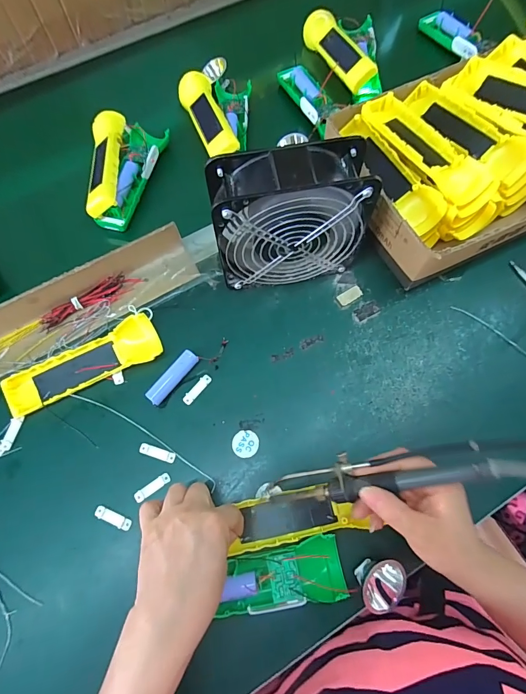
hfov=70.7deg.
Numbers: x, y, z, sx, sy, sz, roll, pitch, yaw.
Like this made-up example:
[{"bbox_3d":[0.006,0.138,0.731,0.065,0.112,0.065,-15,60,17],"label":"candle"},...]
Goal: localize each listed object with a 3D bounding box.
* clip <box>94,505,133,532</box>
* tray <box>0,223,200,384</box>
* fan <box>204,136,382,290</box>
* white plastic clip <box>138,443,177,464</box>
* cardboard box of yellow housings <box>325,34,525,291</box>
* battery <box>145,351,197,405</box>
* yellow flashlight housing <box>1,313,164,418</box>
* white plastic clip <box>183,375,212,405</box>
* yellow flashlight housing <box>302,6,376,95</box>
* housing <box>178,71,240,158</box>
[{"bbox_3d":[-0.145,0.165,0.357,0.039,0.005,0.011,21,76,4],"label":"clip"},{"bbox_3d":[-0.206,-0.046,0.411,0.277,0.042,0.065,-30,73,-9],"label":"tray"},{"bbox_3d":[0.026,-0.127,0.382,0.147,0.147,0.066,-10,71,-3],"label":"fan"},{"bbox_3d":[-0.108,0.108,0.376,0.037,0.004,0.011,17,76,3],"label":"white plastic clip"},{"bbox_3d":[0.273,-0.244,0.425,0.360,0.141,0.224,-27,78,-8],"label":"cardboard box of yellow housings"},{"bbox_3d":[-0.096,0.032,0.395,0.018,0.018,0.065,38,78,7],"label":"battery"},{"bbox_3d":[-0.191,0.018,0.394,0.162,0.032,0.052,-22,78,-7],"label":"yellow flashlight housing"},{"bbox_3d":[-0.070,0.046,0.398,0.011,0.004,0.038,40,78,8],"label":"white plastic clip"},{"bbox_3d":[0.113,-0.450,0.566,0.051,0.027,0.169,-34,66,28],"label":"yellow flashlight housing"},{"bbox_3d":[-0.077,-0.321,0.521,0.047,0.028,0.168,-32,65,19],"label":"housing"}]

